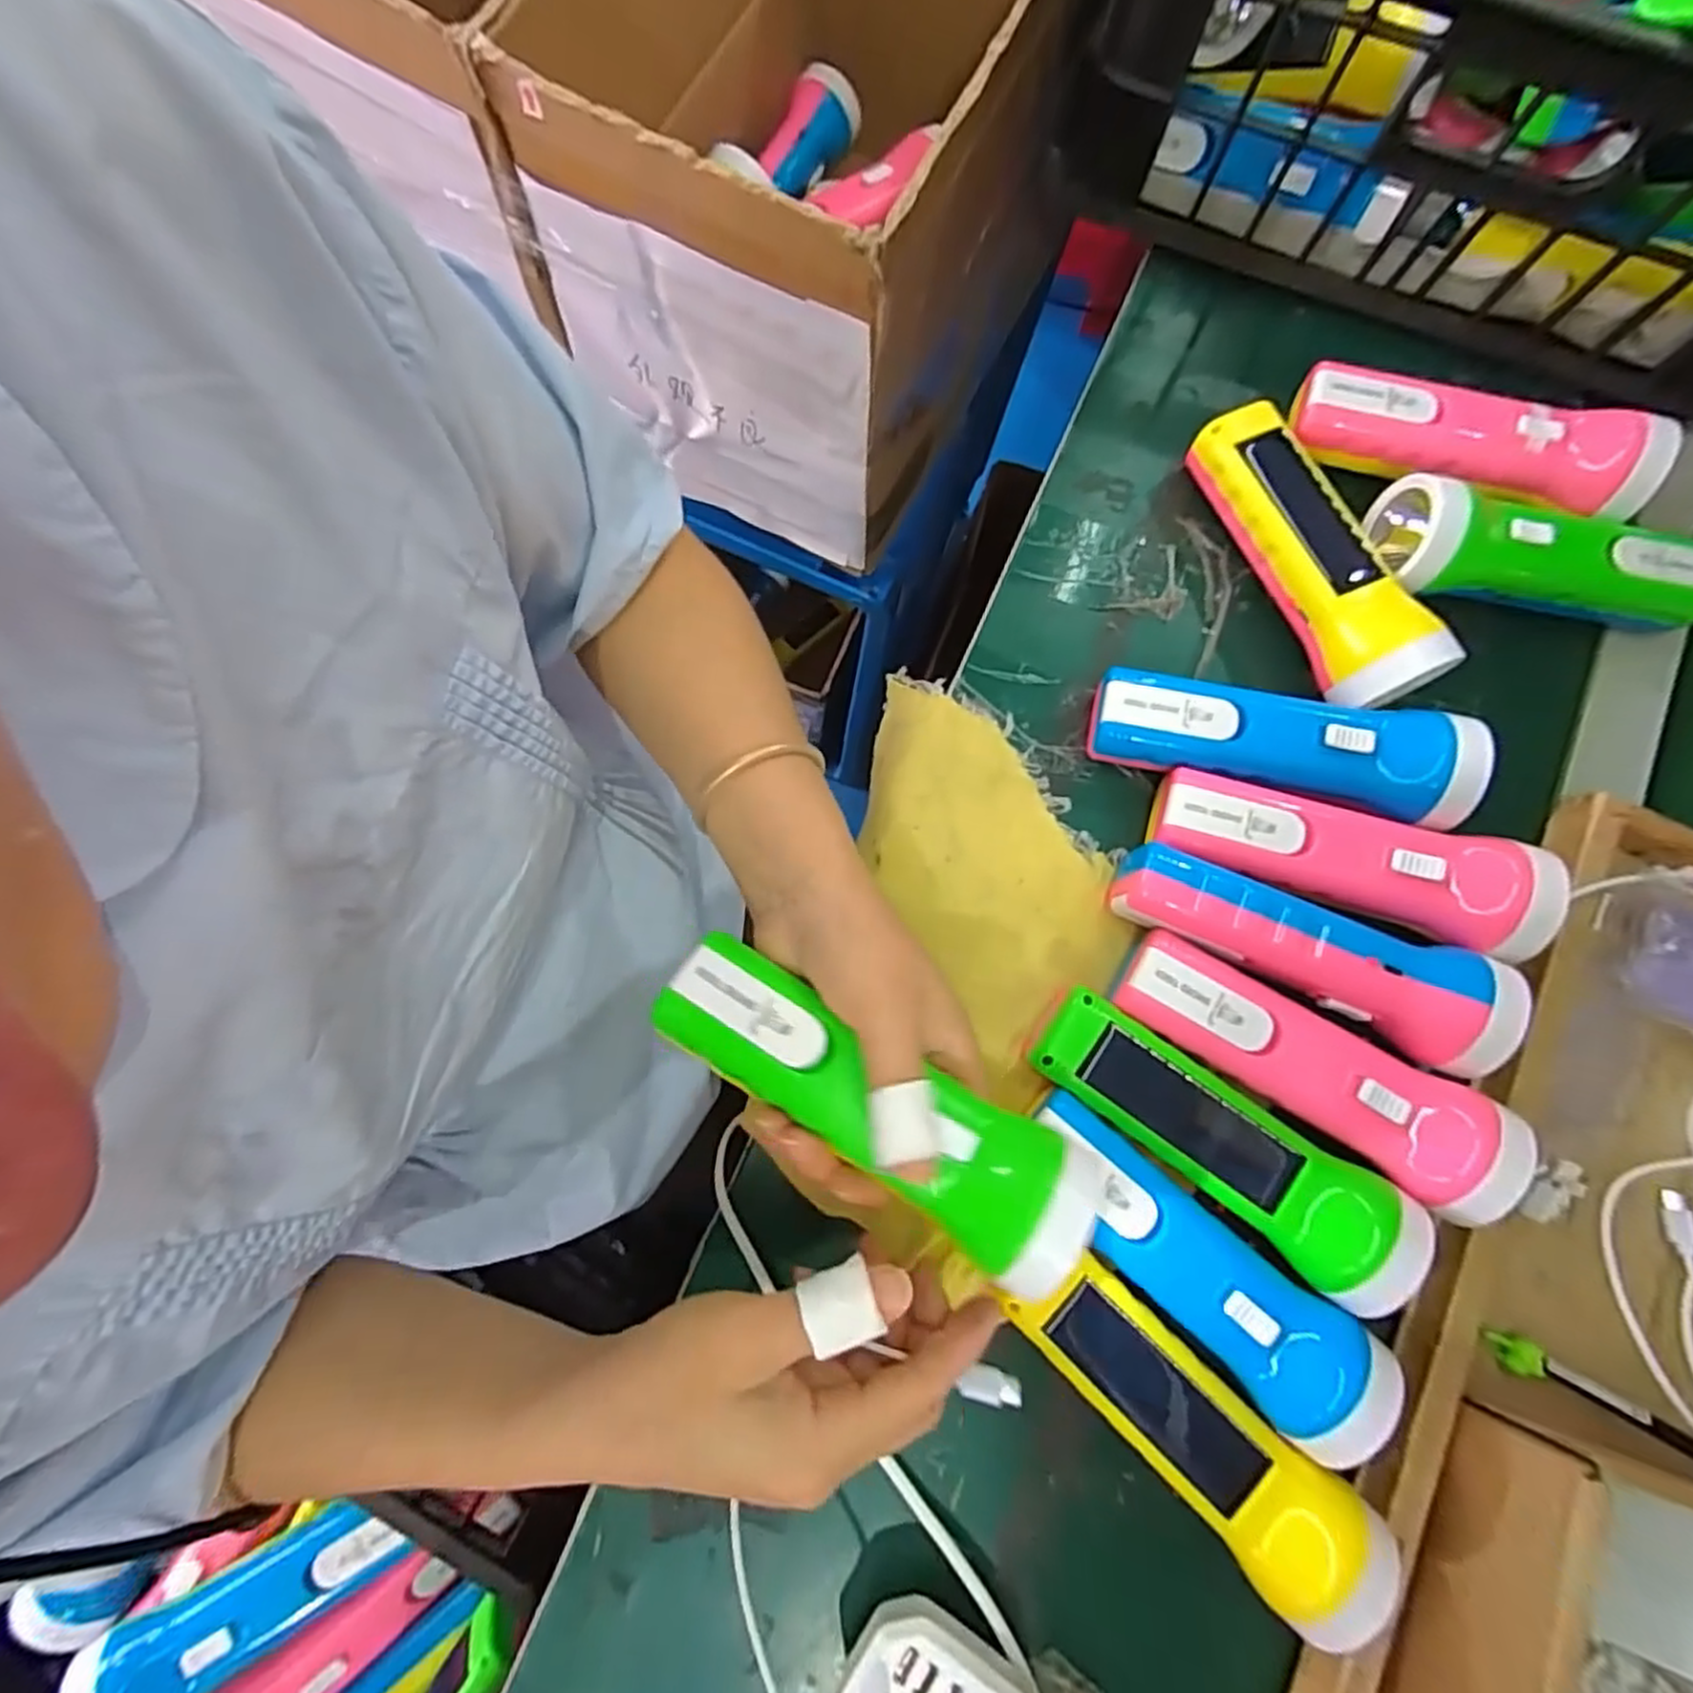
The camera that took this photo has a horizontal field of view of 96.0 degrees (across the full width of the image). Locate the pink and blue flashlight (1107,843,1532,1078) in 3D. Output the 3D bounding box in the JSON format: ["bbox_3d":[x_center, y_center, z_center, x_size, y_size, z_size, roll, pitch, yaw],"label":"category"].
[{"bbox_3d":[0.201,0.048,0.335,0.167,0.045,0.050,21,80,4],"label":"pink and blue flashlight"}]

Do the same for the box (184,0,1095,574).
[{"bbox_3d":[-0.269,-0.577,0.497,0.851,0.256,0.362,28,81,2],"label":"box"}]

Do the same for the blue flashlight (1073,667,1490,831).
[{"bbox_3d":[0.199,-0.047,0.357,0.165,0.047,0.048,15,80,3],"label":"blue flashlight"}]

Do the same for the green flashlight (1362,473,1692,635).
[{"bbox_3d":[0.337,-0.135,0.376,0.167,0.046,0.050,12,80,-1],"label":"green flashlight"}]

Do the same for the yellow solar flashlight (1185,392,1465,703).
[{"bbox_3d":[0.229,-0.144,0.374,0.051,0.051,0.162,-20,80,-4],"label":"yellow solar flashlight"}]

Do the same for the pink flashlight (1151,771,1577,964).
[{"bbox_3d":[0.224,0.005,0.348,0.168,0.039,0.050,18,80,3],"label":"pink flashlight"}]

